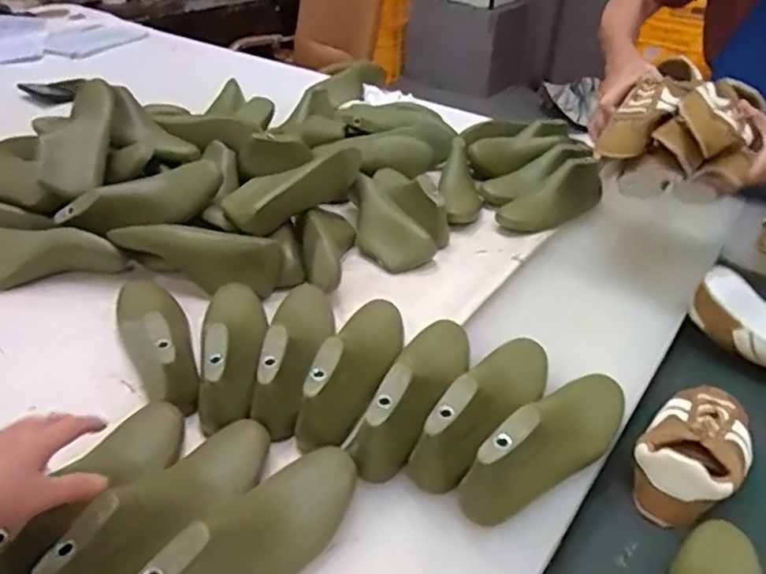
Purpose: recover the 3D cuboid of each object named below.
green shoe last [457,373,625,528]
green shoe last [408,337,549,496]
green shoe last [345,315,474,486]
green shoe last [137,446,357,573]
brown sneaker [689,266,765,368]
[{"bbox_3d":[0.180,0.153,0.654,0.080,0.088,0.243,30,44,35],"label":"green shoe last"},{"bbox_3d":[0.118,0.117,0.684,0.079,0.085,0.240,21,40,26],"label":"green shoe last"},{"bbox_3d":[0.039,0.102,0.700,0.080,0.081,0.248,16,38,20],"label":"green shoe last"},{"bbox_3d":[-0.108,0.213,0.531,0.072,0.084,0.241,20,39,25],"label":"green shoe last"},{"bbox_3d":[0.542,0.074,0.871,0.238,0.064,0.109,33,42,14],"label":"brown sneaker"}]

